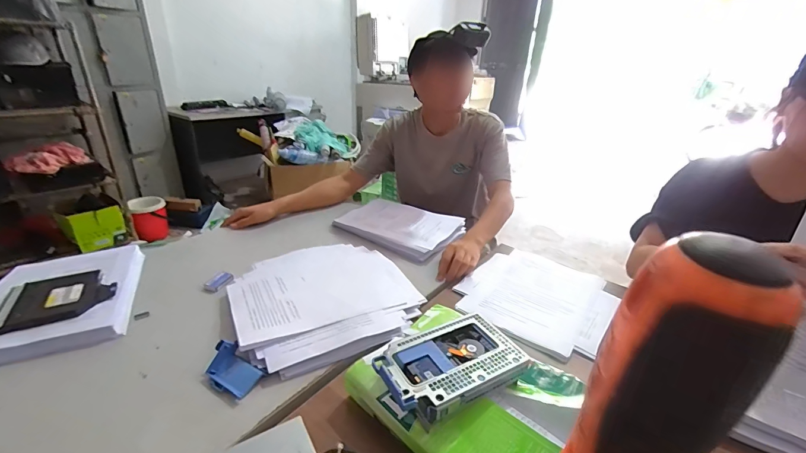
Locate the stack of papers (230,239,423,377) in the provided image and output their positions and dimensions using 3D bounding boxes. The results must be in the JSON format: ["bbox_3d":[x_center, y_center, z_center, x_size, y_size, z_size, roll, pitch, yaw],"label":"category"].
[{"bbox_3d":[-0.154,0.126,0.720,0.320,0.031,0.335,-10,28,-26],"label":"stack of papers"}]

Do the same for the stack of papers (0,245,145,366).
[{"bbox_3d":[-0.642,0.126,0.701,0.240,0.038,0.314,-8,27,-22],"label":"stack of papers"}]

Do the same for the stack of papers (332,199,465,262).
[{"bbox_3d":[0.007,-0.007,0.995,0.303,0.034,0.227,18,29,30],"label":"stack of papers"}]

